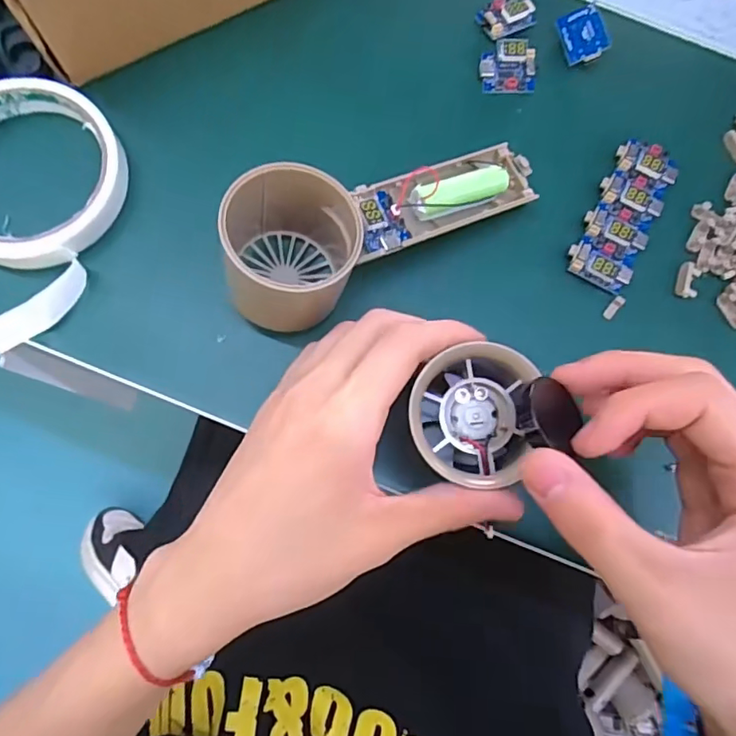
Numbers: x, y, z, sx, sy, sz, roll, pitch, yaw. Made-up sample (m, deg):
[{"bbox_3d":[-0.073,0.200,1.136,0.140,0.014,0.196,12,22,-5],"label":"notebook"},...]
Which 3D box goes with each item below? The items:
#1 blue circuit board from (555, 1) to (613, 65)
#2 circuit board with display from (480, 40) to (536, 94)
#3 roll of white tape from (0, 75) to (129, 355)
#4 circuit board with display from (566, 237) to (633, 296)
[{"bbox_3d":[0.118,-0.182,0.298,0.023,0.004,0.029,-18,87,18],"label":"blue circuit board"},{"bbox_3d":[0.077,-0.163,0.294,0.030,0.015,0.021,-3,82,-4],"label":"circuit board with display"},{"bbox_3d":[-0.160,-0.083,0.263,0.090,0.014,0.122,-26,81,-9],"label":"roll of white tape"},{"bbox_3d":[0.120,-0.055,0.276,0.033,0.013,0.023,26,78,1],"label":"circuit board with display"}]

